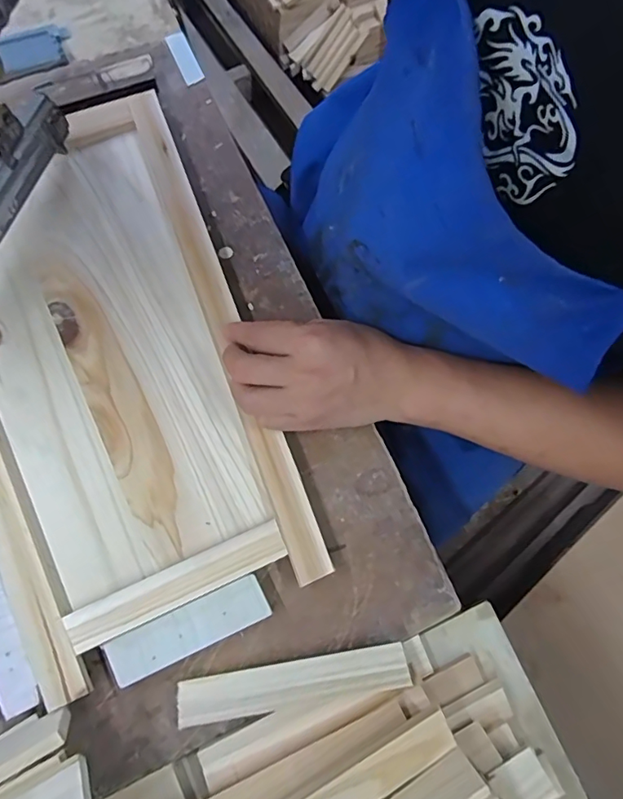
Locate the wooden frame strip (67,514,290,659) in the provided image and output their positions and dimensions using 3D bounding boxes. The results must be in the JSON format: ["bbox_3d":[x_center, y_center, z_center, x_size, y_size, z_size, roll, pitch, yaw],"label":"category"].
[{"bbox_3d":[-0.092,0.130,0.352,0.154,0.008,0.028,-24,77,-7],"label":"wooden frame strip"}]

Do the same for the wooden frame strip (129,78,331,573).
[{"bbox_3d":[-0.076,-0.074,0.418,0.029,0.019,0.446,-20,76,-6],"label":"wooden frame strip"}]

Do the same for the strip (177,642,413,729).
[{"bbox_3d":[-0.012,0.194,0.341,0.155,0.010,0.027,-9,75,-4],"label":"strip"}]

